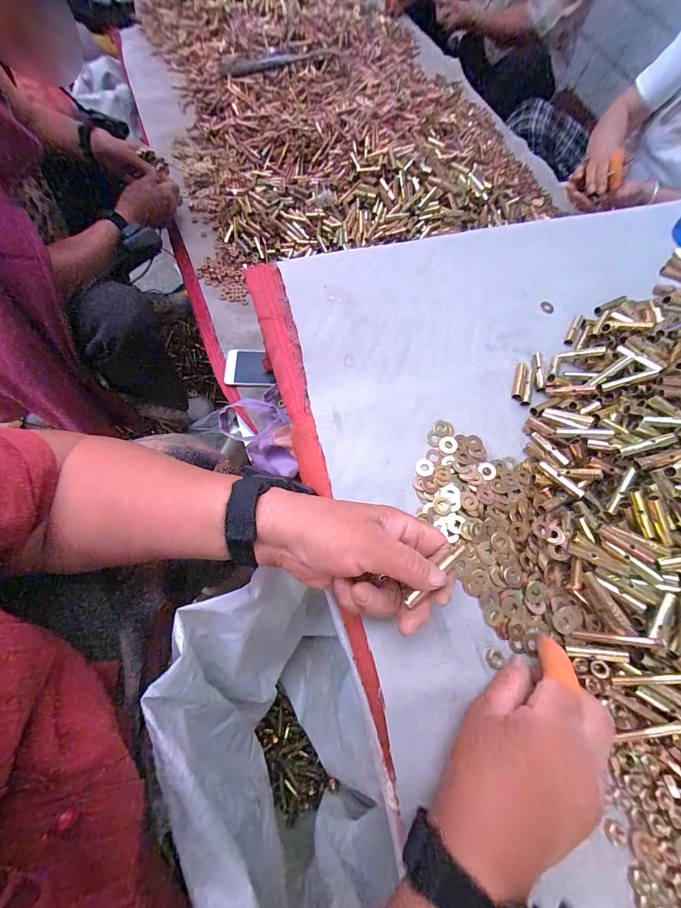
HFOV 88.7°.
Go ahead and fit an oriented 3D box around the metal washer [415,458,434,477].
[{"bbox_3d":[0.079,0.012,0.327,0.017,0.004,0.019,43,71,12],"label":"metal washer"}]

